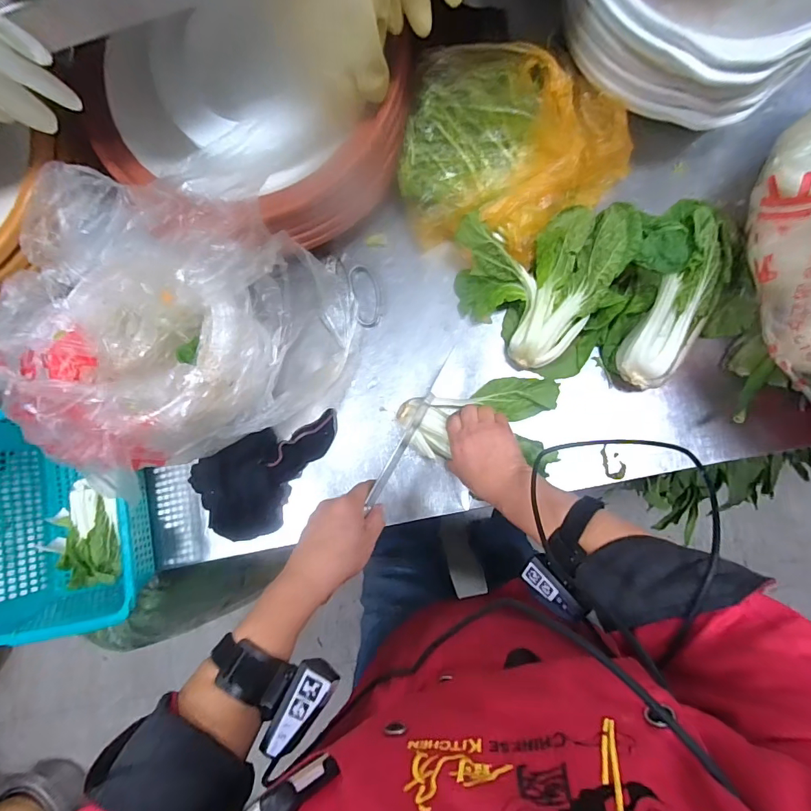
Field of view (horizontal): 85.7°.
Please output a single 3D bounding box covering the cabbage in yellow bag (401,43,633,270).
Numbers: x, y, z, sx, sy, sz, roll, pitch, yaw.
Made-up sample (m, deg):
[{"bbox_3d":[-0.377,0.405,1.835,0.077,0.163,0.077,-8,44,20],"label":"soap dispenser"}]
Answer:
[{"bbox_3d":[0.137,-0.305,0.544,0.269,0.124,0.233,12,88,8],"label":"cabbage in yellow bag"}]

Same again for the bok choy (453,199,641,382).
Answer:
[{"bbox_3d":[0.169,-0.136,0.531,0.187,0.117,0.189,0,86,7],"label":"bok choy"}]

